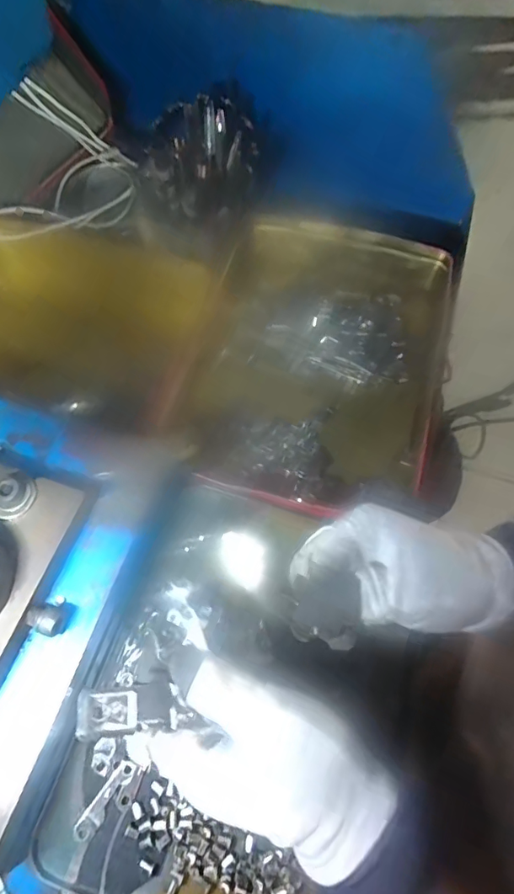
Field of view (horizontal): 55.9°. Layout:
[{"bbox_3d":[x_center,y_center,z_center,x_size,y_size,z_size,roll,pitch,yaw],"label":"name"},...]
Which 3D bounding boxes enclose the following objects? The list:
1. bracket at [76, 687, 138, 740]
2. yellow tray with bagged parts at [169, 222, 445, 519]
[{"bbox_3d":[-0.069,0.121,0.221,0.026,0.008,0.019,5,50,-30],"label":"bracket"},{"bbox_3d":[0.057,-0.090,0.472,0.239,0.079,0.291,16,63,6],"label":"yellow tray with bagged parts"}]

